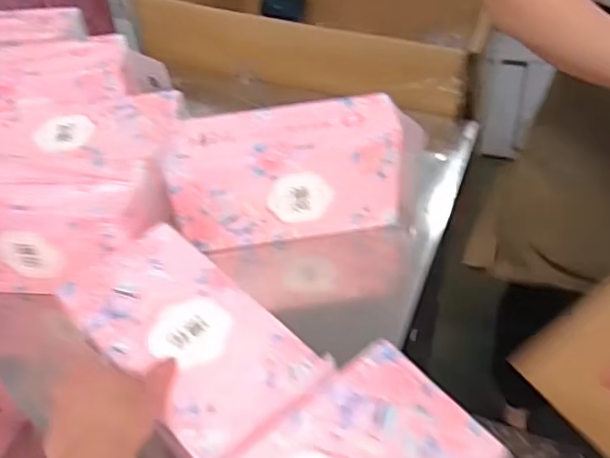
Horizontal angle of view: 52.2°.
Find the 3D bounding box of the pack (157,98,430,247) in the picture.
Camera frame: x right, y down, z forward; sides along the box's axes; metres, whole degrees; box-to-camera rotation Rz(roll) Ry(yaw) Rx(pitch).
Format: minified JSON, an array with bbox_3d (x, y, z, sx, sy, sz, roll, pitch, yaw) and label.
[{"bbox_3d":[-0.012,-0.063,0.713,0.277,0.127,0.101,-6,45,-2],"label":"pack"}]

